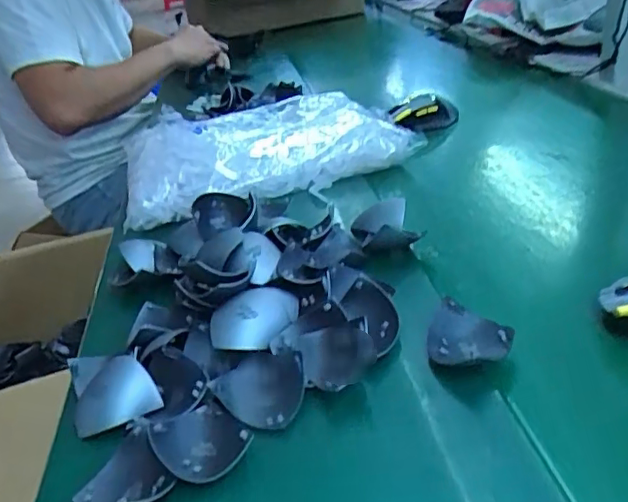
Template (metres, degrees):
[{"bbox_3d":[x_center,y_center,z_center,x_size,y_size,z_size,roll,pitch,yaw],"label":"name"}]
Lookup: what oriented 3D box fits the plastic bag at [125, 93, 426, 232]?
[{"bbox_3d":[-0.082,-0.146,0.746,0.344,0.052,0.266,-19,31,-14],"label":"plastic bag"}]

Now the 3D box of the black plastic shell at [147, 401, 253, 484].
[{"bbox_3d":[-0.071,0.121,0.357,0.051,0.027,0.056,-26,33,-25],"label":"black plastic shell"}]

